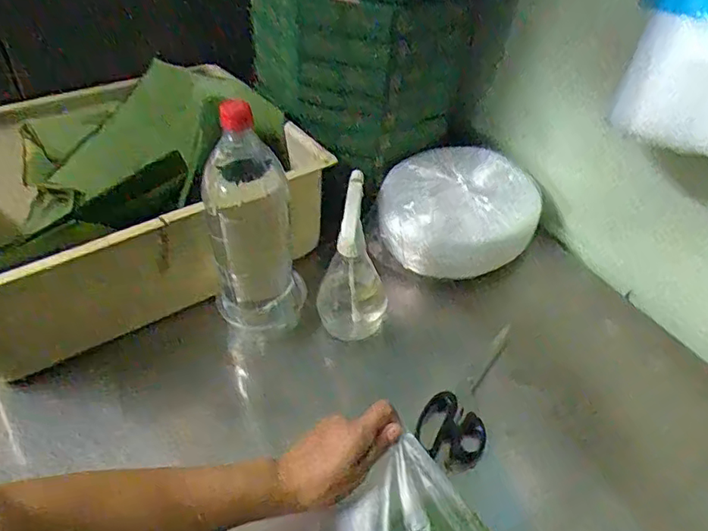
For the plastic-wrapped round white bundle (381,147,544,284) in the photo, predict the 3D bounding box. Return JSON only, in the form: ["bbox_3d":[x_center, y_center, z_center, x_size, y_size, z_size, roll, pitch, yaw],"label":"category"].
[{"bbox_3d":[0.156,-0.082,0.823,0.226,0.096,0.242,8,42,5],"label":"plastic-wrapped round white bundle"}]

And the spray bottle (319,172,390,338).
[{"bbox_3d":[-0.002,0.005,0.675,0.072,0.203,0.071,-26,50,-28],"label":"spray bottle"}]

